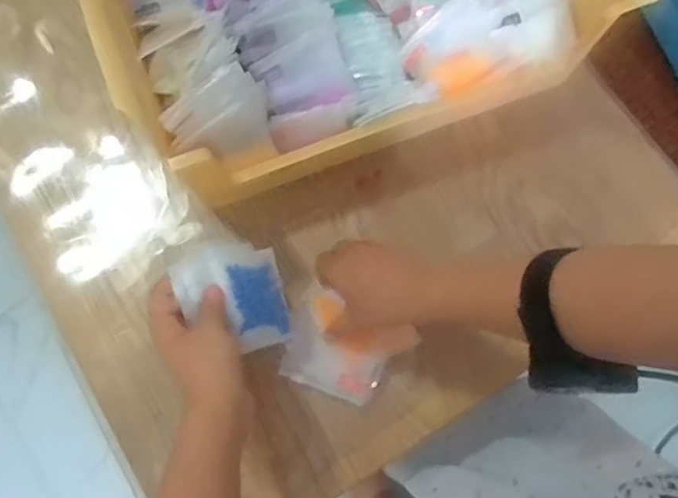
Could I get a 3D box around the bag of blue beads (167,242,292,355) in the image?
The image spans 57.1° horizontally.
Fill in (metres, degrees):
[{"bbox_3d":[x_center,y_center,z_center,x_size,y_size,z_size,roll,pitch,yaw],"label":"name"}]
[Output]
[{"bbox_3d":[-0.088,0.041,0.519,0.086,0.012,0.092,-15,85,-28],"label":"bag of blue beads"}]

